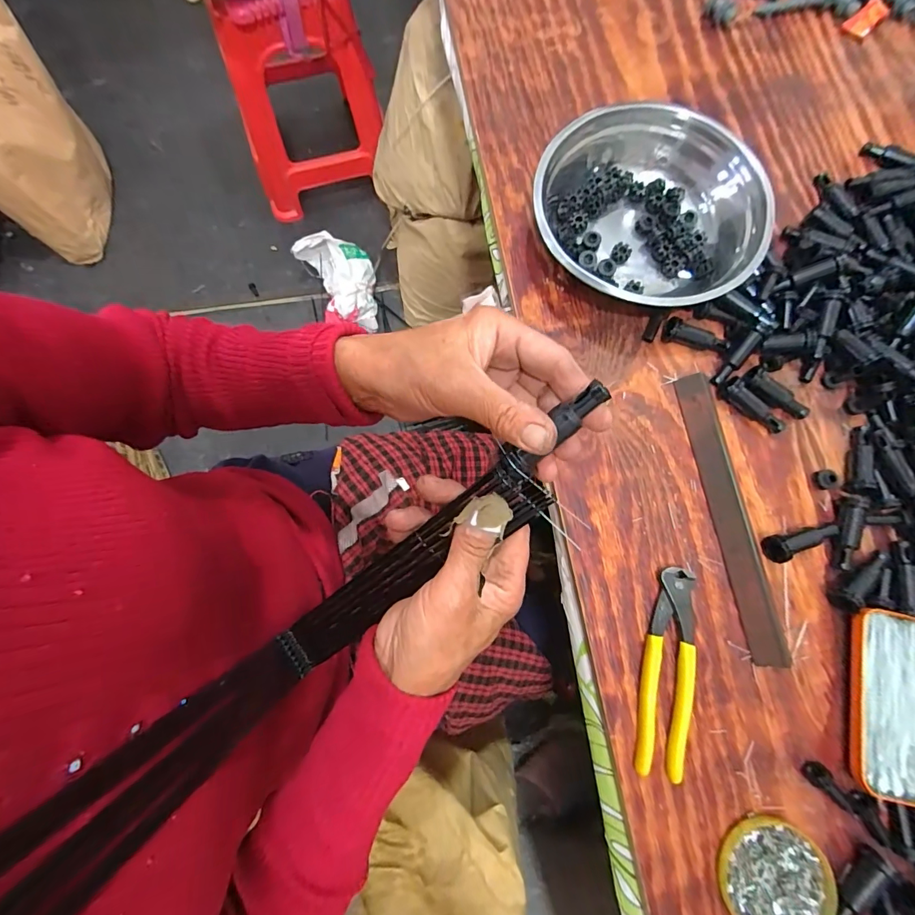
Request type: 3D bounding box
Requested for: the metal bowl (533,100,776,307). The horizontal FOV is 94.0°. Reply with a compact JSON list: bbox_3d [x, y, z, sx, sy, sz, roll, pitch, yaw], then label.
[{"bbox_3d":[0.181,-0.239,0.426,0.200,0.076,0.221,-29,80,-8],"label":"metal bowl"}]

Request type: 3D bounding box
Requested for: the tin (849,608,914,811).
[{"bbox_3d":[0.372,0.208,0.358,0.074,0.017,0.145,10,77,1],"label":"tin"}]

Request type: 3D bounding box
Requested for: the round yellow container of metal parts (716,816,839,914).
[{"bbox_3d":[0.249,0.331,0.333,0.084,0.011,0.082,0,77,-2],"label":"round yellow container of metal parts"}]

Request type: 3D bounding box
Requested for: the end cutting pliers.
[{"bbox_3d":[0.179,0.178,0.363,0.038,0.016,0.163,12,77,1],"label":"end cutting pliers"}]

